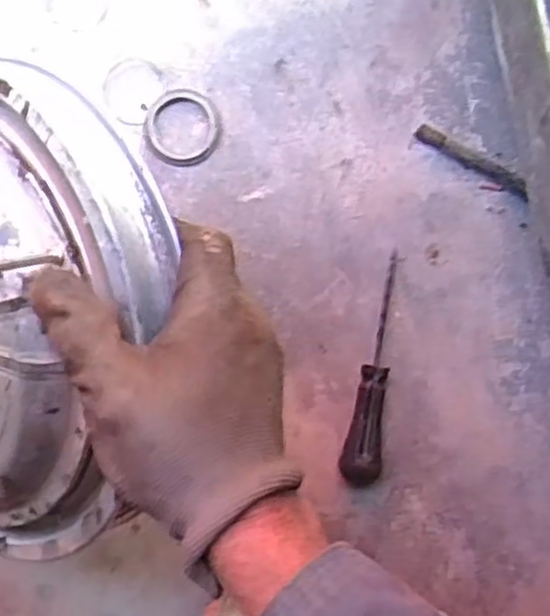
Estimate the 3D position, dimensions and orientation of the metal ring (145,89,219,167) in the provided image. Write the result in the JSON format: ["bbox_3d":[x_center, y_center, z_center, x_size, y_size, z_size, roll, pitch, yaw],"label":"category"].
[{"bbox_3d":[-0.062,-0.120,0.515,0.048,0.004,0.049,0,91,0],"label":"metal ring"}]

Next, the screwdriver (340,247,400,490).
[{"bbox_3d":[0.070,0.042,0.507,0.025,0.023,0.150,14,91,-1],"label":"screwdriver"}]

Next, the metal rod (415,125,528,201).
[{"bbox_3d":[0.131,-0.096,0.510,0.084,0.011,0.010,28,91,-1],"label":"metal rod"}]

